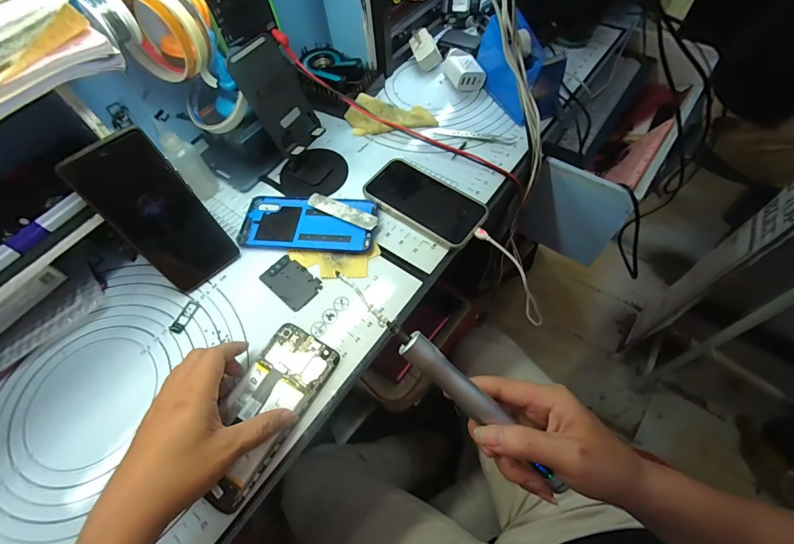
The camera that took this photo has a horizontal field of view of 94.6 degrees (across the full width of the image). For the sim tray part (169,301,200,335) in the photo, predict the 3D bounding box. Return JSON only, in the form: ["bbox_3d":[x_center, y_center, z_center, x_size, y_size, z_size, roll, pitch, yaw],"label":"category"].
[{"bbox_3d":[-0.231,0.048,0.398,0.014,0.004,0.038,18,62,14],"label":"sim tray part"}]

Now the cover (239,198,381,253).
[{"bbox_3d":[-0.109,-0.060,0.447,0.162,0.009,0.076,4,59,6],"label":"cover"}]

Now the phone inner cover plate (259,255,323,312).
[{"bbox_3d":[-0.119,0.010,0.412,0.065,0.004,0.043,38,68,23],"label":"phone inner cover plate"}]

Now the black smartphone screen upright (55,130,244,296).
[{"bbox_3d":[-0.234,-0.054,0.369,0.074,0.161,0.007,-42,43,-19],"label":"black smartphone screen upright"}]

